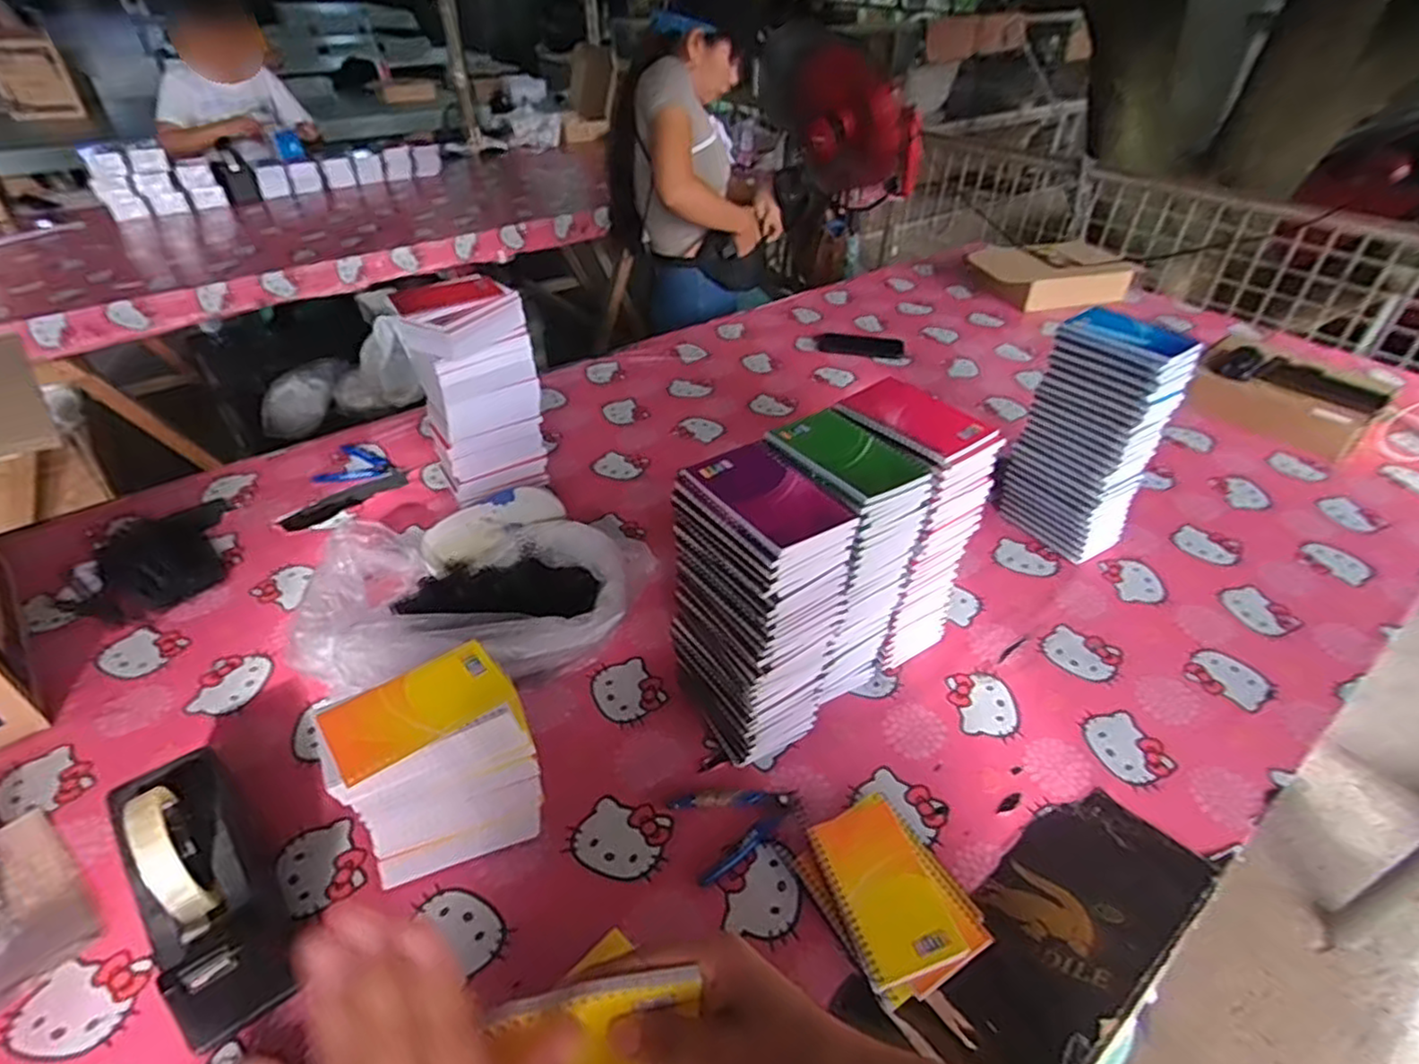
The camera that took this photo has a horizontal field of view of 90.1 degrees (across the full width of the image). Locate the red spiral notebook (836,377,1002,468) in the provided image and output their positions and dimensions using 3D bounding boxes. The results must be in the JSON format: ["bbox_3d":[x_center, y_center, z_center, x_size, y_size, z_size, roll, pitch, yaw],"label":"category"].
[{"bbox_3d":[0.193,-0.110,0.669,0.090,0.013,0.134,-26,46,-29],"label":"red spiral notebook"}]

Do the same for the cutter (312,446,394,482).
[{"bbox_3d":[-0.528,-0.099,1.076,0.107,0.009,0.089,6,39,6],"label":"cutter"}]

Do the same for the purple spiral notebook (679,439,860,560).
[{"bbox_3d":[0.045,-0.031,0.576,0.088,0.011,0.125,-26,46,-29],"label":"purple spiral notebook"}]

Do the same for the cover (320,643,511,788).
[{"bbox_3d":[-0.224,0.133,0.546,0.129,0.008,0.079,-26,46,-29],"label":"cover"}]

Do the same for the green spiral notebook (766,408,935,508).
[{"bbox_3d":[0.121,-0.071,0.621,0.091,0.015,0.124,-23,45,-27],"label":"green spiral notebook"}]

